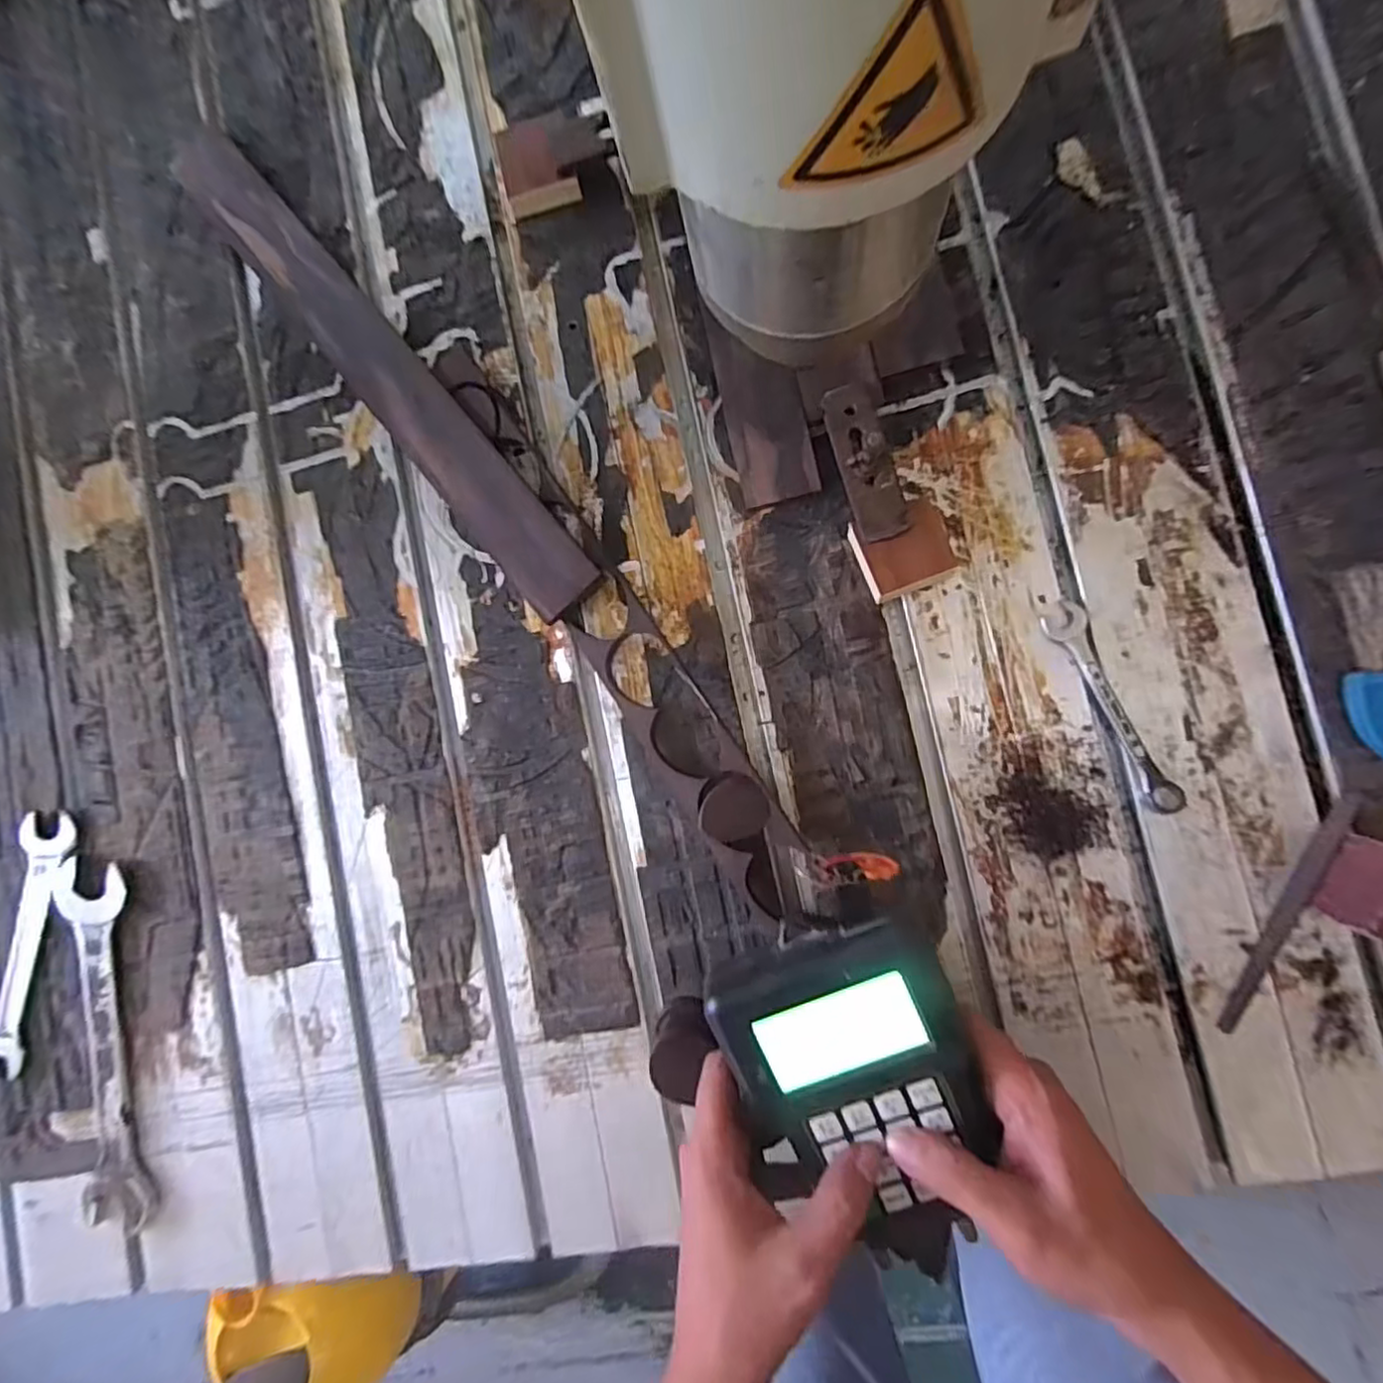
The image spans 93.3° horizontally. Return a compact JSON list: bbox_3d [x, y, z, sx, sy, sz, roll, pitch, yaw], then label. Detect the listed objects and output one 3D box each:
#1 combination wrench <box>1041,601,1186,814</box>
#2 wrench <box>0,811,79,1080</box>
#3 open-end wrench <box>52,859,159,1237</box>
[{"bbox_3d":[0.244,0.008,0.375,0.023,0.009,0.128,-28,84,7],"label":"combination wrench"},{"bbox_3d":[-0.486,0.184,0.474,0.032,0.010,0.189,12,89,9],"label":"wrench"},{"bbox_3d":[-0.414,0.247,0.460,0.055,0.010,0.250,-8,86,8],"label":"open-end wrench"}]

